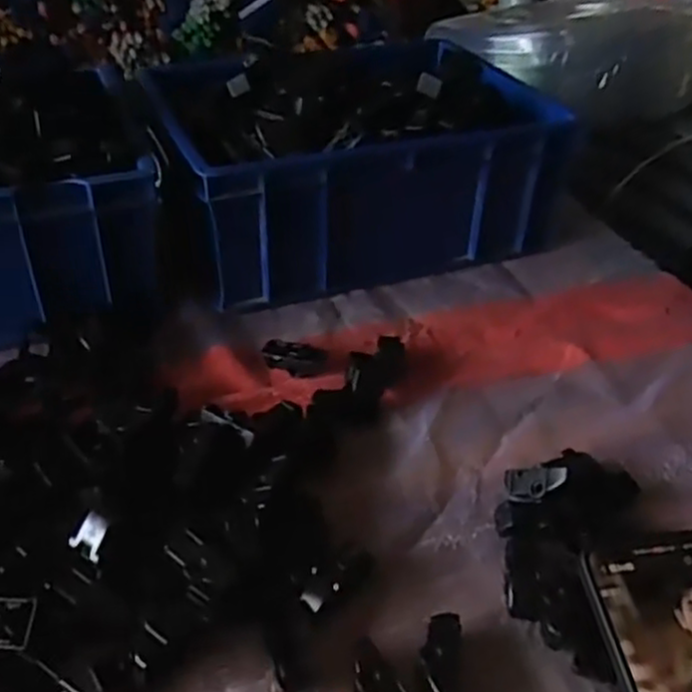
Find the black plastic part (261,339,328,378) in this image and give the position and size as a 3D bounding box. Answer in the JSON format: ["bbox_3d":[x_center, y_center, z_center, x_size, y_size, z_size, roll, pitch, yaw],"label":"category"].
[{"bbox_3d":[-0.037,0.009,0.535,0.048,0.015,0.017,16,40,18],"label":"black plastic part"}]

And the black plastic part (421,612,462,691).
[{"bbox_3d":[0.046,0.149,0.357,0.017,0.019,0.046,13,39,15],"label":"black plastic part"}]

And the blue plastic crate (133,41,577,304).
[{"bbox_3d":[0.004,-0.173,0.677,0.336,0.137,0.224,-14,40,-19],"label":"blue plastic crate"}]

